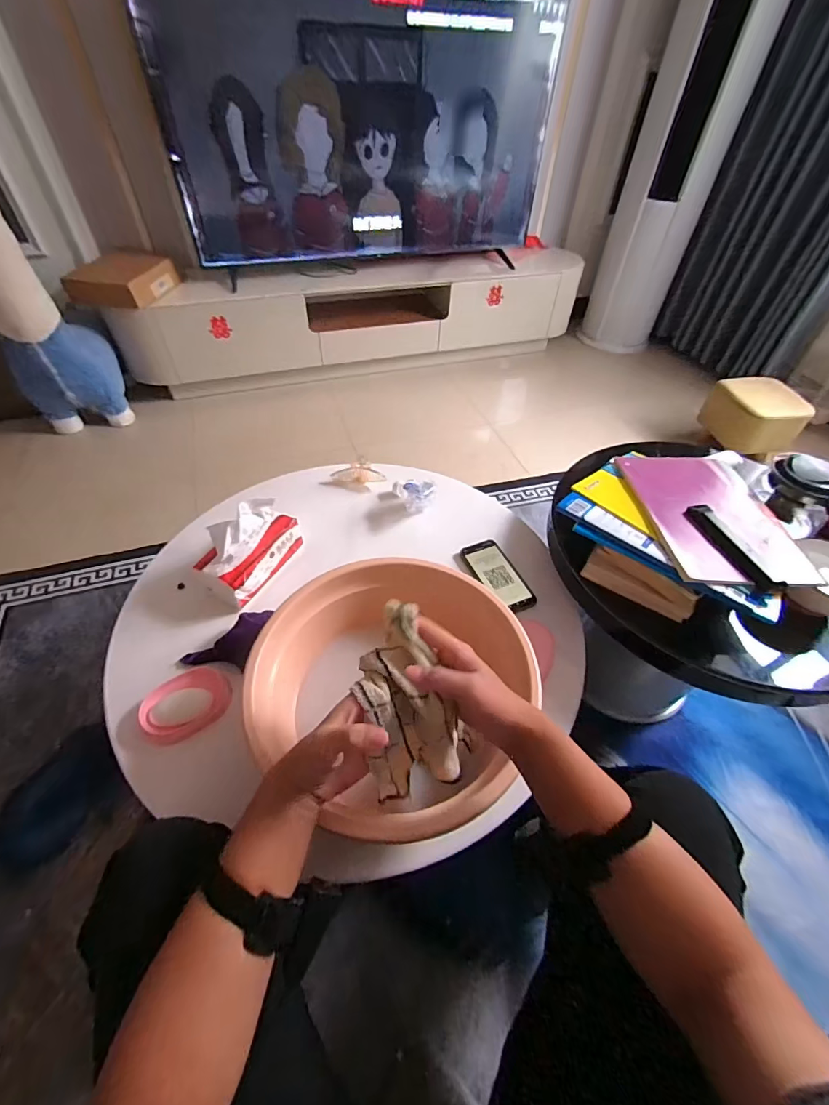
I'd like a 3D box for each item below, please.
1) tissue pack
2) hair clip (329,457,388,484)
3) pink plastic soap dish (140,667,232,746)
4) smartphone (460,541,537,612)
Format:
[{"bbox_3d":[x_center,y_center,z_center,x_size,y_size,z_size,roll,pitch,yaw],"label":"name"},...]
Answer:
[{"bbox_3d":[-0.291,-0.014,0.781,0.081,0.124,0.182,22,52,16],"label":"tissue pack"},{"bbox_3d":[-0.122,-0.186,1.005,0.121,0.036,0.059,10,49,6],"label":"hair clip"},{"bbox_3d":[-0.332,0.218,0.641,0.094,0.022,0.118,38,57,26],"label":"pink plastic soap dish"},{"bbox_3d":[0.159,0.041,0.833,0.077,0.013,0.163,-22,57,-15],"label":"smartphone"}]

